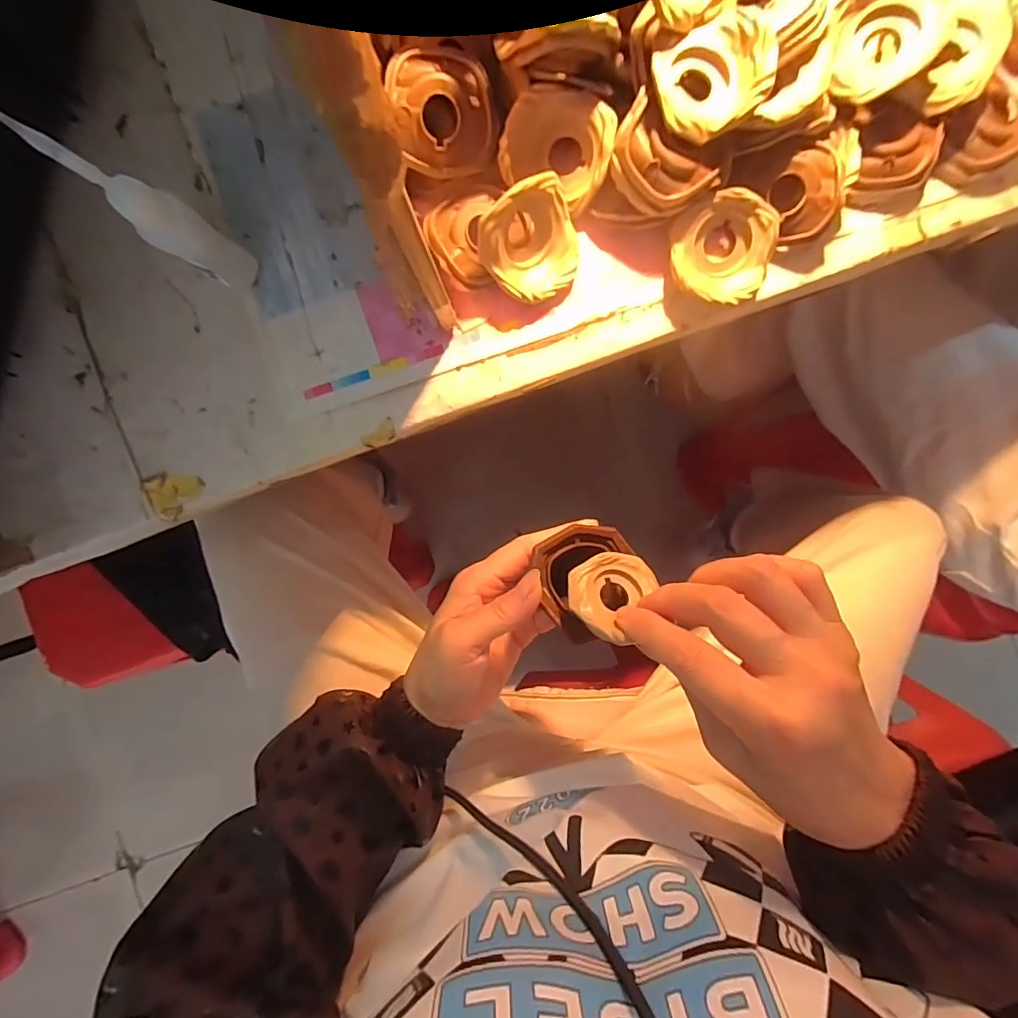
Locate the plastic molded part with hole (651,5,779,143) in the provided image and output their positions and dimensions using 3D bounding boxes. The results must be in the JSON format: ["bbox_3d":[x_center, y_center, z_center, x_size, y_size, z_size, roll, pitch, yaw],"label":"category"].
[{"bbox_3d":[0.086,-0.186,0.212,0.048,0.017,0.042,-26,90,0],"label":"plastic molded part with hole"}]

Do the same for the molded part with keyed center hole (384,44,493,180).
[{"bbox_3d":[-0.030,-0.179,0.224,0.044,0.015,0.045,-13,122,-5],"label":"molded part with keyed center hole"}]

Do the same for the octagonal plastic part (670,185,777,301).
[{"bbox_3d":[0.104,-0.126,0.243,0.049,0.023,0.047,31,90,0],"label":"octagonal plastic part"}]

